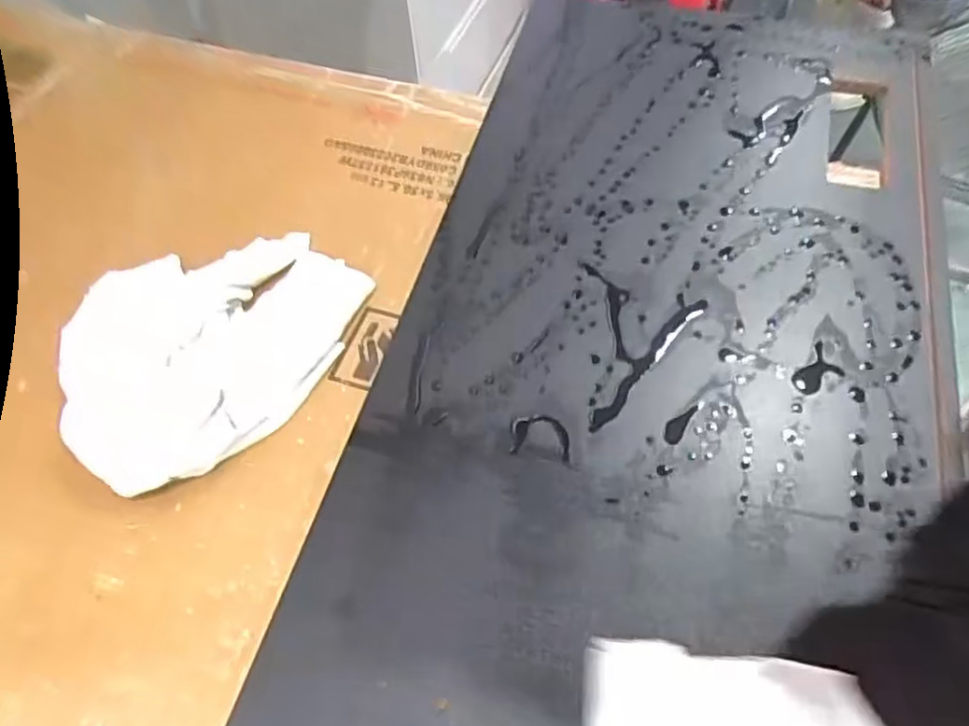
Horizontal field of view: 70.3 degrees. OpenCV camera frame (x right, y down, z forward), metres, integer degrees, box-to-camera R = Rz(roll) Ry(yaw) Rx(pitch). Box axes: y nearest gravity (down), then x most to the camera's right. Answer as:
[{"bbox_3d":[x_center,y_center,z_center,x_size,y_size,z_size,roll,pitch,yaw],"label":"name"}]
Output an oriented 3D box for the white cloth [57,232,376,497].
[{"bbox_3d":[-0.182,-0.017,0.477,0.201,0.030,0.178,-21,58,-10],"label":"white cloth"}]

